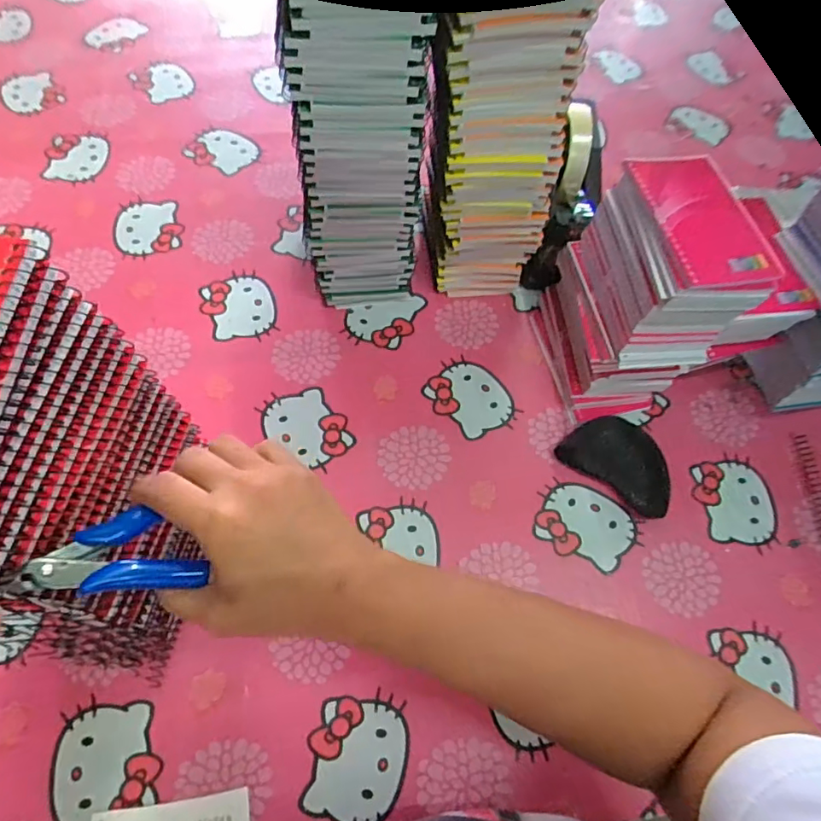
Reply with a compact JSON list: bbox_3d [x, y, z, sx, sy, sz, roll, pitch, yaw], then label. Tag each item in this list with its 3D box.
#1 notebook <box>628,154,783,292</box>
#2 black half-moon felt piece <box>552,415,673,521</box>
[{"bbox_3d":[0.229,-0.151,0.415,0.082,0.014,0.127,-6,65,-6],"label":"notebook"},{"bbox_3d":[0.197,0.044,0.489,0.104,0.011,0.065,34,82,18],"label":"black half-moon felt piece"}]

